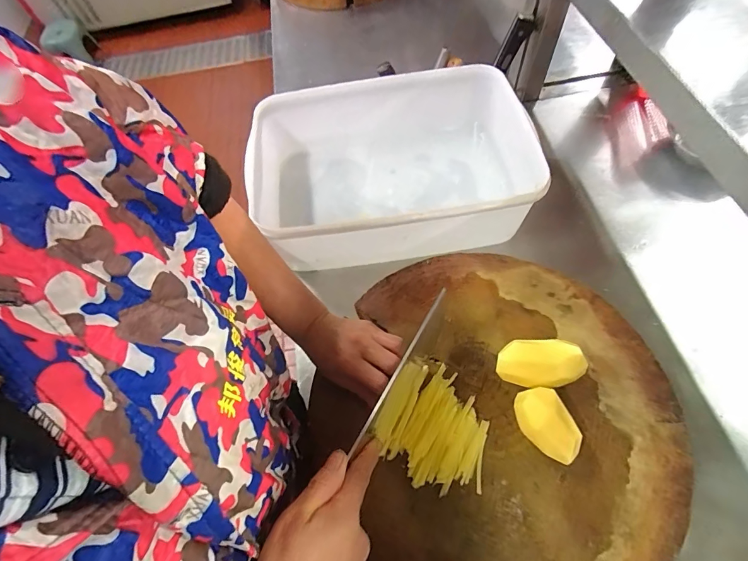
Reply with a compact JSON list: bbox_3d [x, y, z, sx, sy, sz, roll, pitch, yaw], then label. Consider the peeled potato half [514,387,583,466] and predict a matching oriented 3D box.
[{"bbox_3d":[0.178,0.151,0.401,0.049,0.044,0.076,-20,62,-7],"label":"peeled potato half"}]

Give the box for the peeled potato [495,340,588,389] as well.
[{"bbox_3d":[0.182,0.095,0.433,0.093,0.041,0.051,-4,61,1],"label":"peeled potato"}]

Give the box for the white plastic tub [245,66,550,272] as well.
[{"bbox_3d":[0.027,-0.191,0.656,0.429,0.133,0.327,-4,58,0],"label":"white plastic tub"}]

